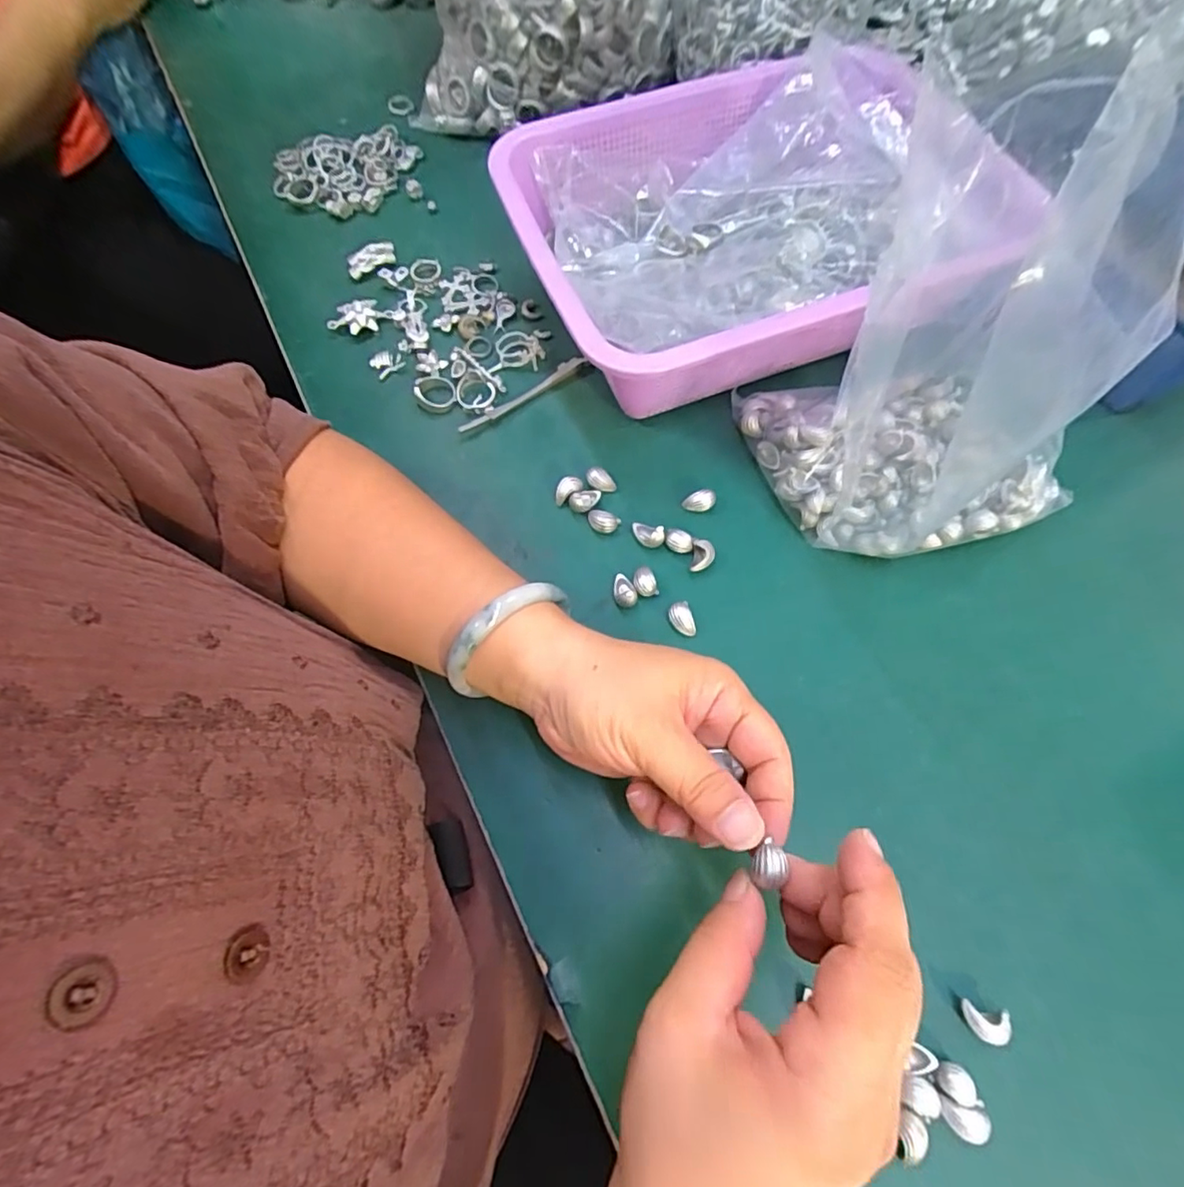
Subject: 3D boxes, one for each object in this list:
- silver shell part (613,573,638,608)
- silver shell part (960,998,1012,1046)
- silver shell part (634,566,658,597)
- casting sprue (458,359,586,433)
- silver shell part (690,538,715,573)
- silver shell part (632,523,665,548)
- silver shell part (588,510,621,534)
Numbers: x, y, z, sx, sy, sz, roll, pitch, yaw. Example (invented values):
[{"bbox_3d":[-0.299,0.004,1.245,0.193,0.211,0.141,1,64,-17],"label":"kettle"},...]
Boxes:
[{"bbox_3d":[0.018,-0.001,0.330,0.013,0.011,0.020,-10,67,-3],"label":"silver shell part"},{"bbox_3d":[0.168,0.184,0.249,0.016,0.012,0.014,14,68,7],"label":"silver shell part"},{"bbox_3d":[0.030,-0.007,0.334,0.013,0.008,0.017,-13,67,-4],"label":"silver shell part"},{"bbox_3d":[-0.047,-0.134,0.390,0.097,0.007,0.009,-34,70,-13],"label":"casting sprue"},{"bbox_3d":[0.065,-0.021,0.339,0.012,0.012,0.018,10,67,5],"label":"silver shell part"},{"bbox_3d":[0.032,-0.035,0.343,0.021,0.013,0.011,24,69,11],"label":"silver shell part"},{"bbox_3d":[0.007,-0.043,0.350,0.019,0.009,0.012,17,68,8],"label":"silver shell part"}]

